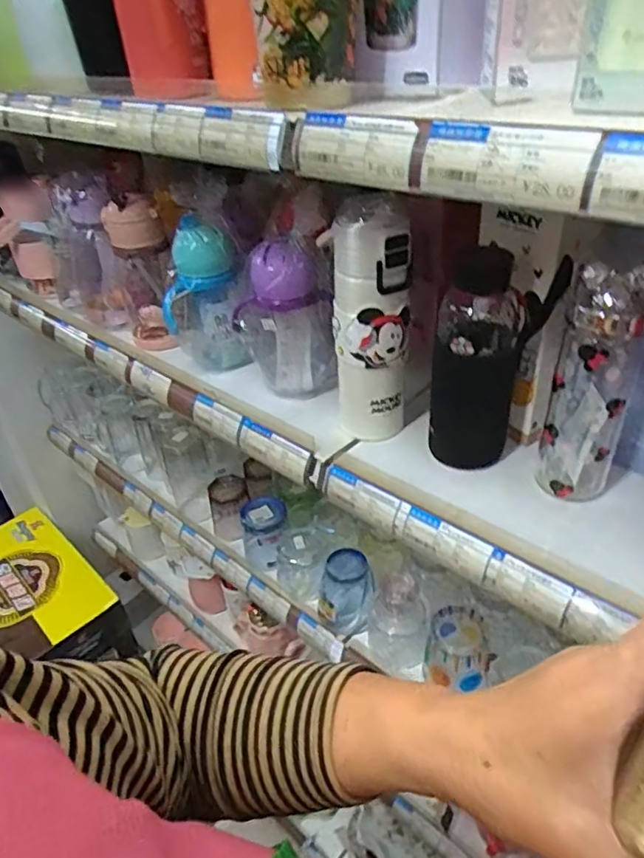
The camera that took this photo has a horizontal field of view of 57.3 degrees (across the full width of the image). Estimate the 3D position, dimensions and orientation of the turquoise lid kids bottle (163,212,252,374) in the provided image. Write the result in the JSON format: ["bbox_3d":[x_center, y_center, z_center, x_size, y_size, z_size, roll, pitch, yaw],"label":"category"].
[{"bbox_3d":[-0.134,-0.142,0.674,0.088,0.169,0.066,-7,36,-2],"label":"turquoise lid kids bottle"}]

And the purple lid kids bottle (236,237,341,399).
[{"bbox_3d":[-0.039,-0.121,0.637,0.102,0.164,0.067,-8,36,-4],"label":"purple lid kids bottle"}]

